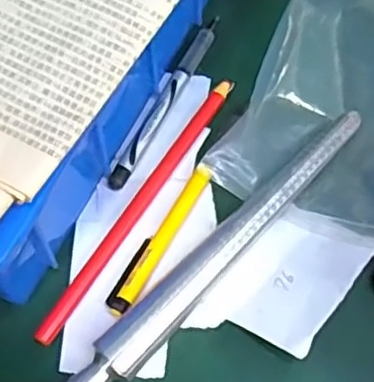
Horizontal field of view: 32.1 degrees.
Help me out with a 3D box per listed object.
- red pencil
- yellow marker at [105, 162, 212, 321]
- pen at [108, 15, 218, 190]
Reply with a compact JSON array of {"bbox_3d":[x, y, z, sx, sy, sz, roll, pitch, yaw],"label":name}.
[{"bbox_3d":[-0.023,0.005,0.328,0.009,0.004,0.164,30,68,14],"label":"red pencil"},{"bbox_3d":[-0.013,0.023,0.320,0.012,0.006,0.085,27,67,13],"label":"yellow marker"},{"bbox_3d":[-0.011,-0.051,0.353,0.009,0.006,0.119,24,67,12],"label":"pen"}]

